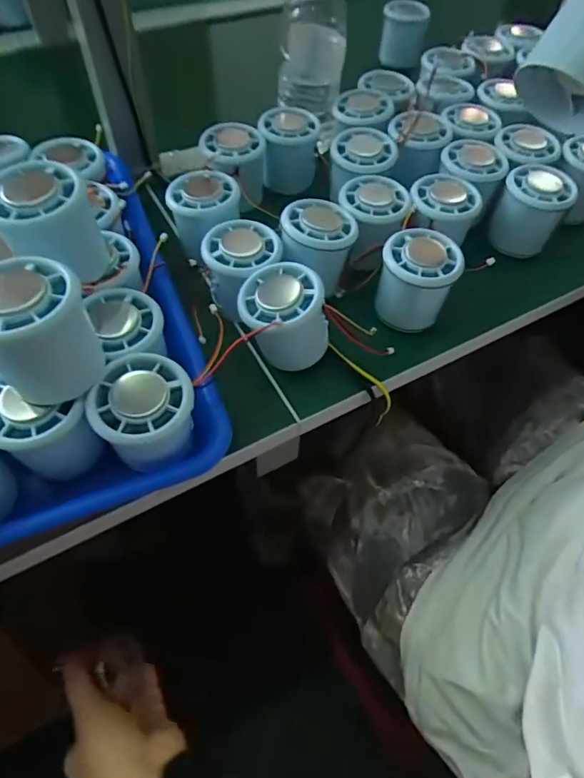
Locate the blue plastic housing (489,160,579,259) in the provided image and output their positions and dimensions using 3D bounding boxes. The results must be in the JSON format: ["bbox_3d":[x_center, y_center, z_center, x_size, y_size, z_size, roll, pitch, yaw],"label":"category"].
[{"bbox_3d":[0.206,-0.155,0.415,0.055,0.057,0.058,27,58,15],"label":"blue plastic housing"}]

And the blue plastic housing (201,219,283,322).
[{"bbox_3d":[-0.037,-0.089,0.362,0.056,0.052,0.056,1,55,-2],"label":"blue plastic housing"}]

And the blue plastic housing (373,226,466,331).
[{"bbox_3d":[0.093,-0.079,0.359,0.056,0.054,0.060,7,55,2],"label":"blue plastic housing"}]

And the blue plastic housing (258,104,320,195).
[{"bbox_3d":[-0.003,-0.228,0.456,0.052,0.059,0.061,-3,56,-5],"label":"blue plastic housing"}]

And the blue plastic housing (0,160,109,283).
[{"bbox_3d":[-0.146,-0.097,0.289,0.053,0.060,0.047,-25,60,-18],"label":"blue plastic housing"}]

